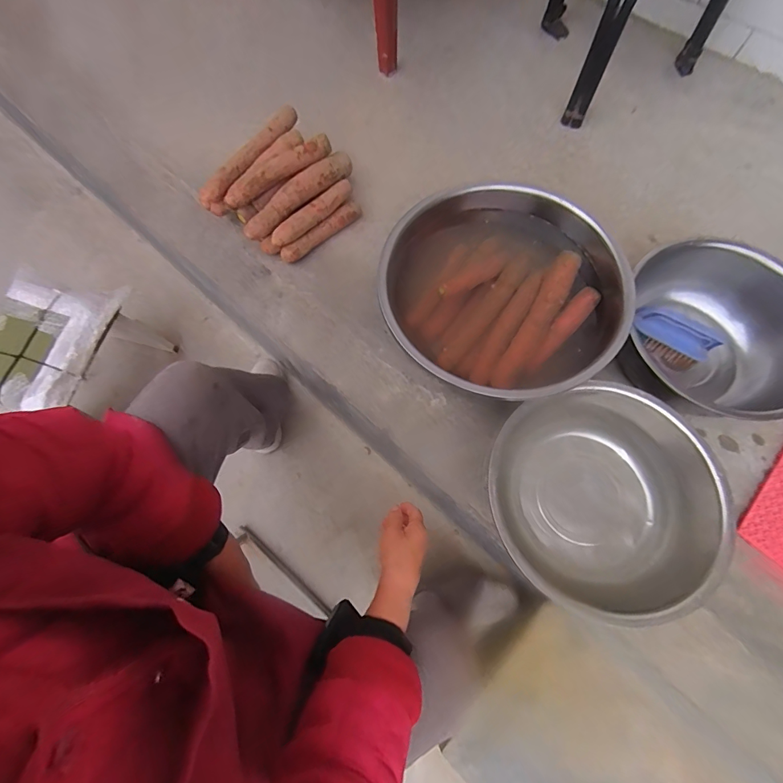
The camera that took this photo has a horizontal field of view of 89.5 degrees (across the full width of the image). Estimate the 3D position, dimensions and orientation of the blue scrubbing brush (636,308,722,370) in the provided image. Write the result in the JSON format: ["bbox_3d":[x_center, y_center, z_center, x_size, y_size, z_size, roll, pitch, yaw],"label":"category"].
[{"bbox_3d":[0.470,-0.094,0.664,0.127,0.061,0.049,36,72,13],"label":"blue scrubbing brush"}]

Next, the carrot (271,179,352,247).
[{"bbox_3d":[-0.145,-0.337,0.739,0.038,0.030,0.190,41,73,15],"label":"carrot"}]

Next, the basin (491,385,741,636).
[{"bbox_3d":[0.283,0.151,0.558,0.283,0.106,0.285,-1,70,2],"label":"basin"}]

